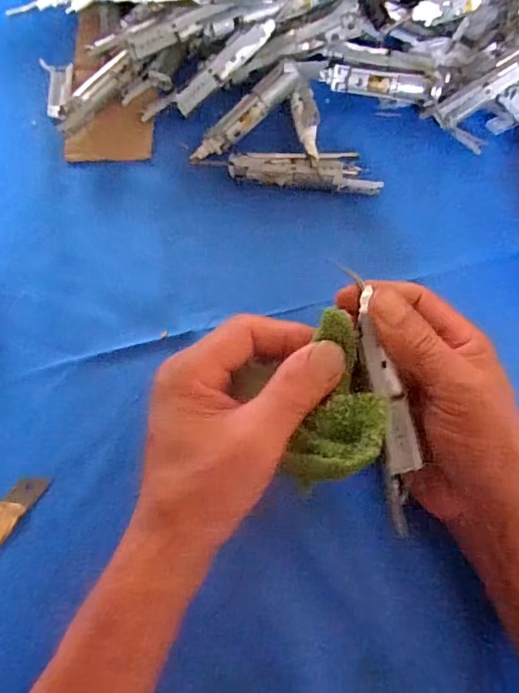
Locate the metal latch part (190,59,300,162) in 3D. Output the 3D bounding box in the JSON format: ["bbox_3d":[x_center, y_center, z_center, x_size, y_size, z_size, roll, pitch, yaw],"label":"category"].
[{"bbox_3d":[-0.012,-0.170,0.348,0.094,0.014,0.018,-39,76,9],"label":"metal latch part"}]

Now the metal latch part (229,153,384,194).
[{"bbox_3d":[0.033,-0.127,0.346,0.106,0.016,0.027,2,74,1],"label":"metal latch part"}]

